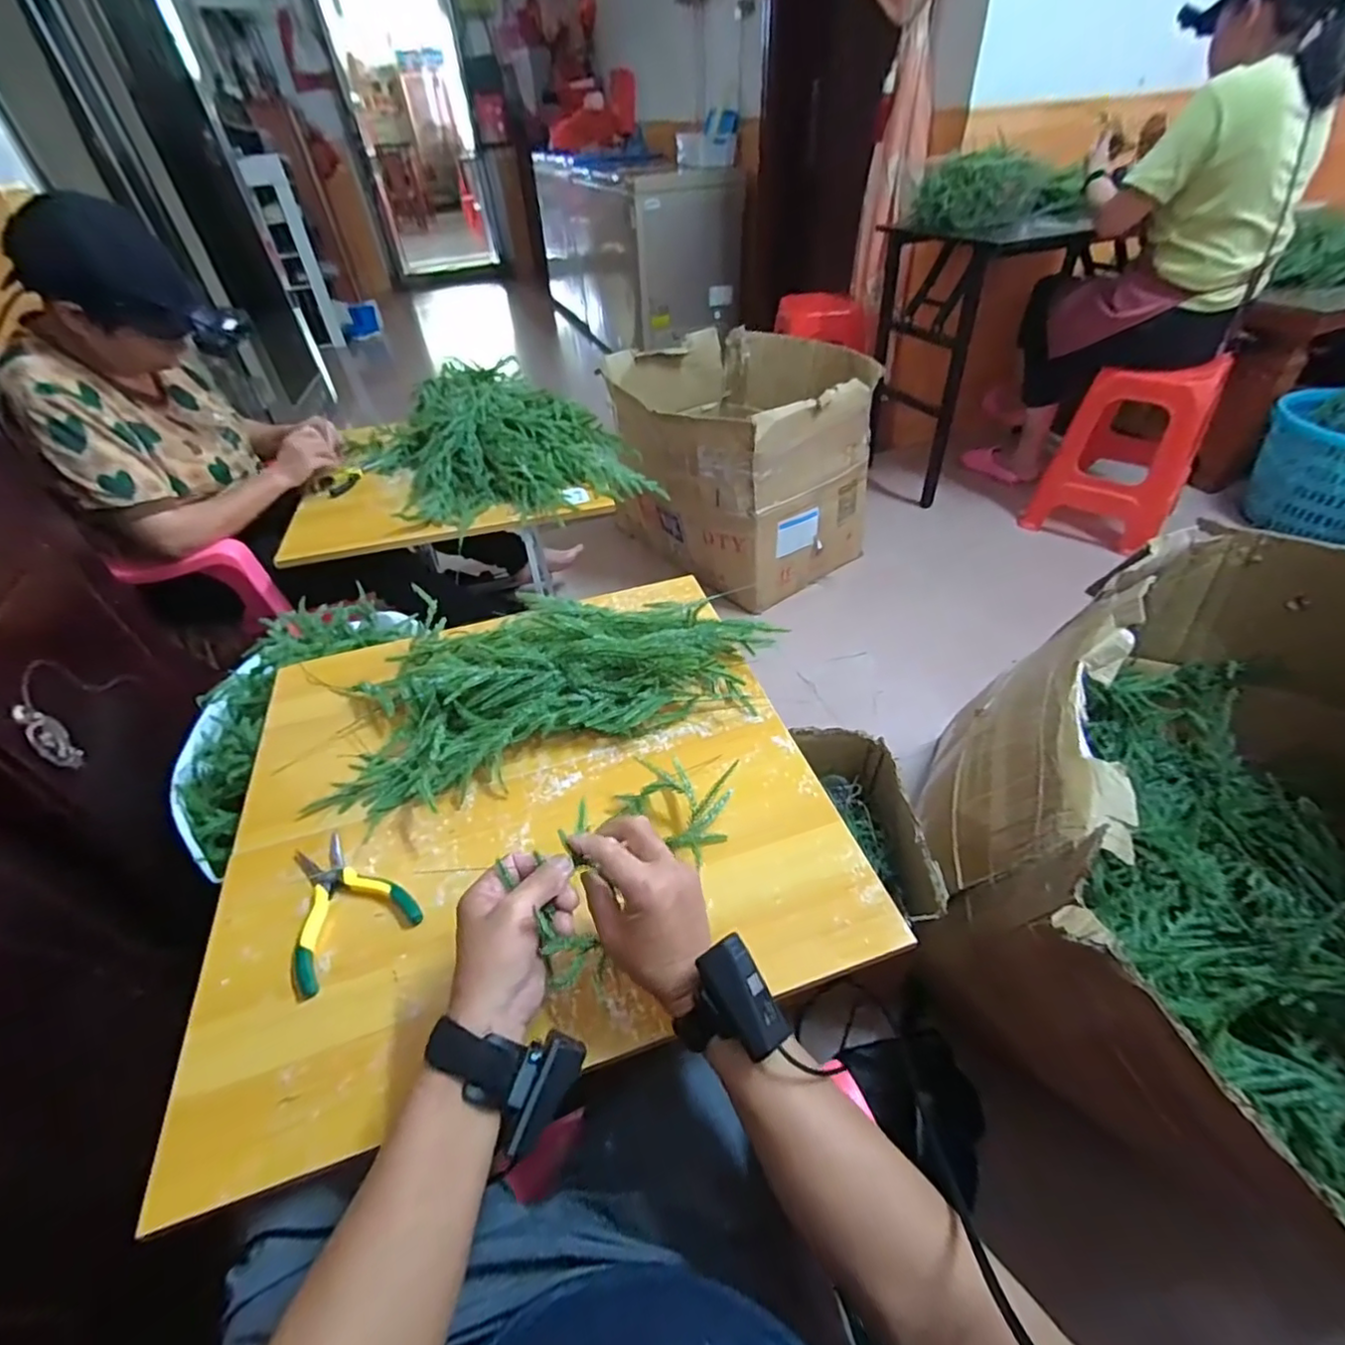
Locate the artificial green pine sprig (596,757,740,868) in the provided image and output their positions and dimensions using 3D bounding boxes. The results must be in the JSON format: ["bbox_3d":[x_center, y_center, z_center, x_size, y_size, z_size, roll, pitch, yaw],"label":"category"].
[{"bbox_3d":[0.003,0.127,0.600,0.110,0.061,0.108,25,50,27],"label":"artificial green pine sprig"}]

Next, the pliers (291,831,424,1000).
[{"bbox_3d":[-0.316,0.211,0.564,0.108,0.014,0.142,-30,49,-25],"label":"pliers"}]

